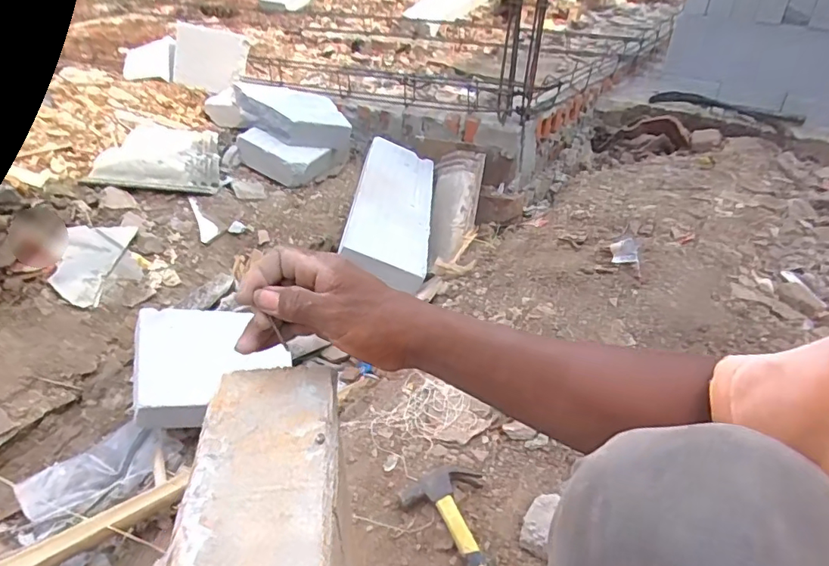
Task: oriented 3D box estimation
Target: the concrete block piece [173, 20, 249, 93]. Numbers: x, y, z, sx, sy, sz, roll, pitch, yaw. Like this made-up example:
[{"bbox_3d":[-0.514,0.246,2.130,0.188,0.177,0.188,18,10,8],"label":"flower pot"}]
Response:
[{"bbox_3d":[-0.662,-0.727,1.710,0.247,0.193,0.068,12,30,3],"label":"concrete block piece"}]

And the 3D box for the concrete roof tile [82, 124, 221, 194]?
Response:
[{"bbox_3d":[-0.629,-0.322,1.324,0.262,0.027,0.293,7,42,-17],"label":"concrete roof tile"}]

